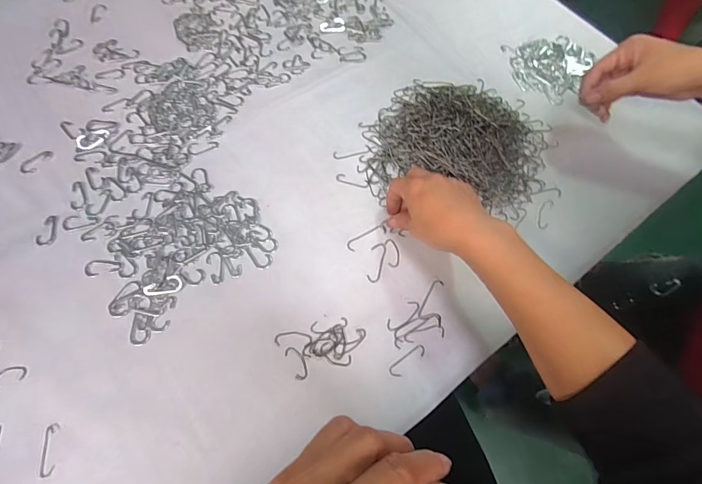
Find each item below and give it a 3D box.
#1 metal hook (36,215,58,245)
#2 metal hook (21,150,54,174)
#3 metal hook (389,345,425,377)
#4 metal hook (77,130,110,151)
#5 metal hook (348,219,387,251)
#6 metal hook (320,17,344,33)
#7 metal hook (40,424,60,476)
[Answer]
[{"bbox_3d":[-0.326,-0.013,0.394,0.019,0.004,0.036,0,67,-3],"label":"metal hook"},{"bbox_3d":[-0.369,-0.095,0.429,0.023,0.004,0.037,35,70,11],"label":"metal hook"},{"bbox_3d":[0.055,0.115,0.354,0.041,0.004,0.012,-34,73,-15],"label":"metal hook"},{"bbox_3d":[-0.310,-0.123,0.442,0.037,0.004,0.025,-25,70,-12],"label":"metal hook"},{"bbox_3d":[0.019,-0.007,0.406,0.052,0.004,0.013,-30,72,-12],"label":"metal hook"},{"bbox_3d":[-0.026,-0.311,0.528,0.035,0.004,0.024,-15,69,-9],"label":"metal hook"},{"bbox_3d":[-0.260,0.179,0.316,0.012,0.004,0.040,-6,68,-5],"label":"metal hook"}]

